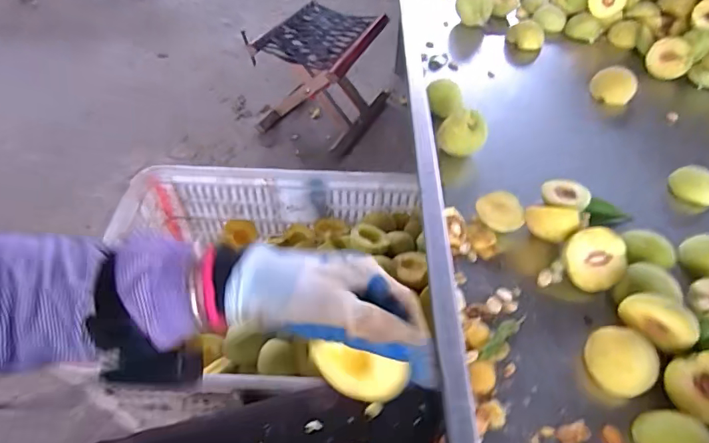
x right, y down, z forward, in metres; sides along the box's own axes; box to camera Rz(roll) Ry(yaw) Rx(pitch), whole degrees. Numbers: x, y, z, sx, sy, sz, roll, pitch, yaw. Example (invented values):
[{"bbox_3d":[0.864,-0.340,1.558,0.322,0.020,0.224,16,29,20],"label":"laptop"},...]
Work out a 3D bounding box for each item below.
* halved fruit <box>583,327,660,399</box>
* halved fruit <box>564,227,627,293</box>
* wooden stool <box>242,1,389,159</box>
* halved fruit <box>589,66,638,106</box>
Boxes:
[{"bbox_3d":[0.232,0.121,0.407,0.054,0.023,0.055,-46,53,3],"label":"halved fruit"},{"bbox_3d":[0.239,0.033,0.471,0.055,0.020,0.055,0,91,4],"label":"halved fruit"},{"bbox_3d":[-0.083,-0.368,1.195,0.279,0.247,0.256,19,53,15],"label":"wooden stool"},{"bbox_3d":[0.389,-0.203,0.702,0.063,0.033,0.052,26,55,20],"label":"halved fruit"}]

